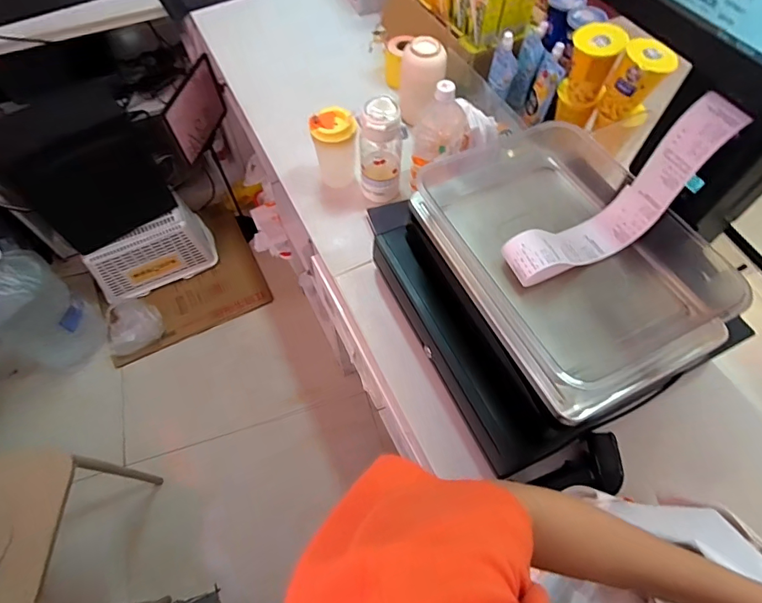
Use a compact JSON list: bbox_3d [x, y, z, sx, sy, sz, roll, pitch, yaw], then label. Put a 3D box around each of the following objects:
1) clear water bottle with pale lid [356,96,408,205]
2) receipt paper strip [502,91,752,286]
[{"bbox_3d":[0.008,-0.271,0.770,0.093,0.182,0.076,-2,58,-1],"label":"clear water bottle with pale lid"},{"bbox_3d":[0.291,-0.111,0.541,0.271,0.129,0.059,-35,60,14],"label":"receipt paper strip"}]

